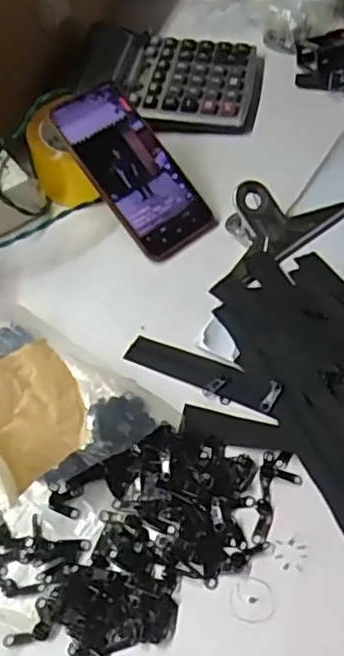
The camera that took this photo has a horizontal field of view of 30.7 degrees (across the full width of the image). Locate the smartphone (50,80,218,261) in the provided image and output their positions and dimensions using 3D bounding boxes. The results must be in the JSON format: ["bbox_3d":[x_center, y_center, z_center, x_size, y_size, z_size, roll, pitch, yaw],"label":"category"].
[{"bbox_3d":[-0.034,-0.142,0.556,0.074,0.012,0.164,-37,89,-20],"label":"smartphone"}]

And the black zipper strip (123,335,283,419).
[{"bbox_3d":[0.022,0.033,0.470,0.124,0.008,0.028,20,63,27],"label":"black zipper strip"}]

